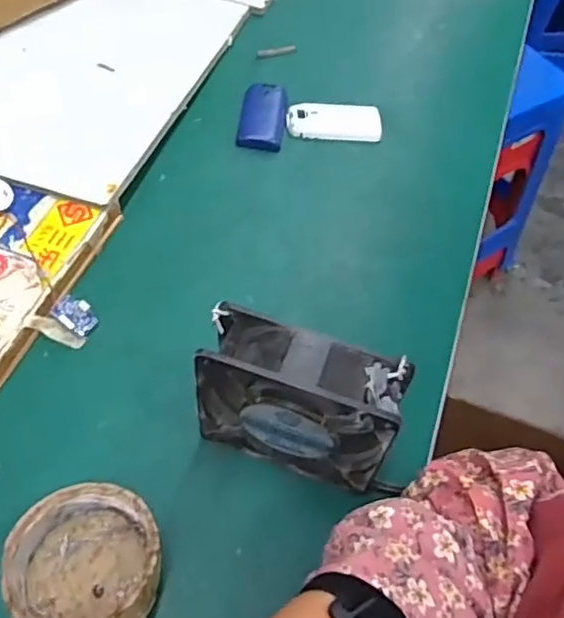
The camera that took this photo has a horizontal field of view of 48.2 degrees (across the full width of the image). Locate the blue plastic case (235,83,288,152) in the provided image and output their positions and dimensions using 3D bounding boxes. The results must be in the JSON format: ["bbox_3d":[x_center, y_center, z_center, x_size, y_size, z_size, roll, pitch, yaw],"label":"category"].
[{"bbox_3d":[-0.018,-0.196,0.632,0.045,0.013,0.090,7,55,0],"label":"blue plastic case"}]

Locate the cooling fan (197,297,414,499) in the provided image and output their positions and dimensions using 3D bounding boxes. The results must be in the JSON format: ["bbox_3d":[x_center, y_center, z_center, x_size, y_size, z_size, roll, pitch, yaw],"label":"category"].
[{"bbox_3d":[0.009,0.063,0.396,0.129,0.126,0.040,19,56,8],"label":"cooling fan"}]

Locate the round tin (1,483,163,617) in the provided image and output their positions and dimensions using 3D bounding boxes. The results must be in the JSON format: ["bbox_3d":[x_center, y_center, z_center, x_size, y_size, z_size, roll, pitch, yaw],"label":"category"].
[{"bbox_3d":[-0.113,0.153,0.370,0.081,0.055,0.084,3,55,-4],"label":"round tin"}]

